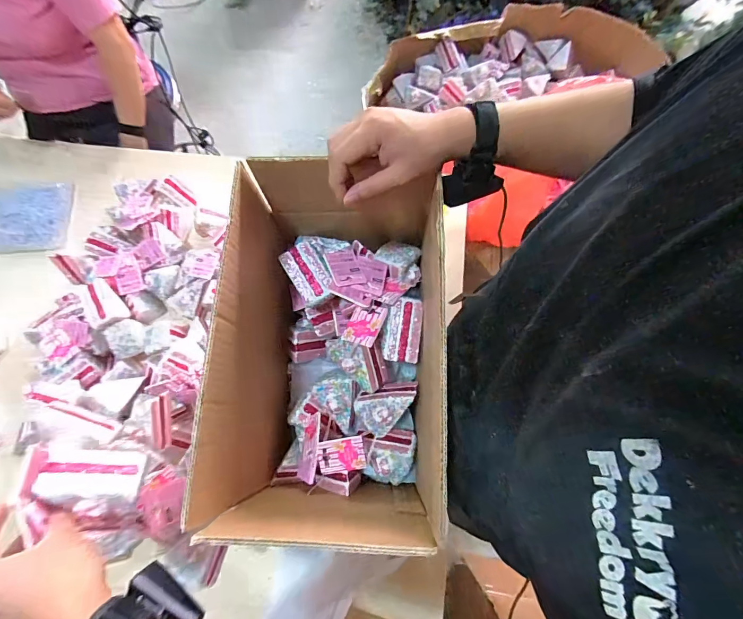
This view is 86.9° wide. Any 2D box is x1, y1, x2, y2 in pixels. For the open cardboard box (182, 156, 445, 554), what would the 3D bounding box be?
[{"bbox_3d":[-0.042,0.048,0.511,0.235,0.262,0.385,2,75,2],"label":"open cardboard box"}]

